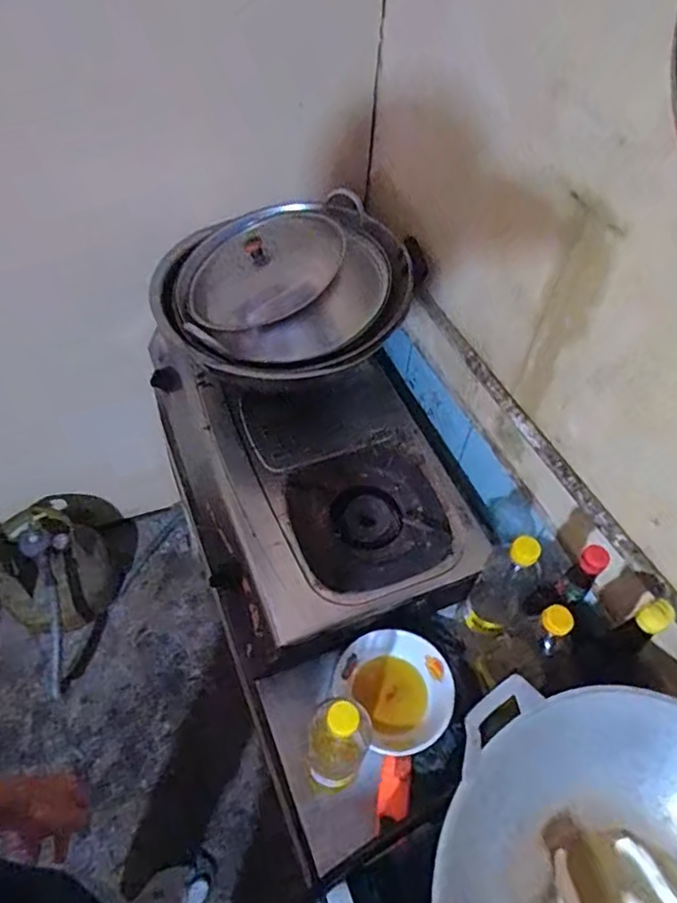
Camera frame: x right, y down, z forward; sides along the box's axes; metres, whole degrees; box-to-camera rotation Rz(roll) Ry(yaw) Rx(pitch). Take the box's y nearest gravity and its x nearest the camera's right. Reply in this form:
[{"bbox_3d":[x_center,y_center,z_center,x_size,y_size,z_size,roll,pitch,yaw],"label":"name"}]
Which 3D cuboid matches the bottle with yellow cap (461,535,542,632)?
[{"bbox_3d":[0.216,0.175,0.785,0.068,0.202,0.076,28,57,18],"label":"bottle with yellow cap"}]

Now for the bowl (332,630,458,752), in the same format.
[{"bbox_3d":[0.081,0.322,0.816,0.142,0.050,0.154,1,52,-1],"label":"bowl"}]

